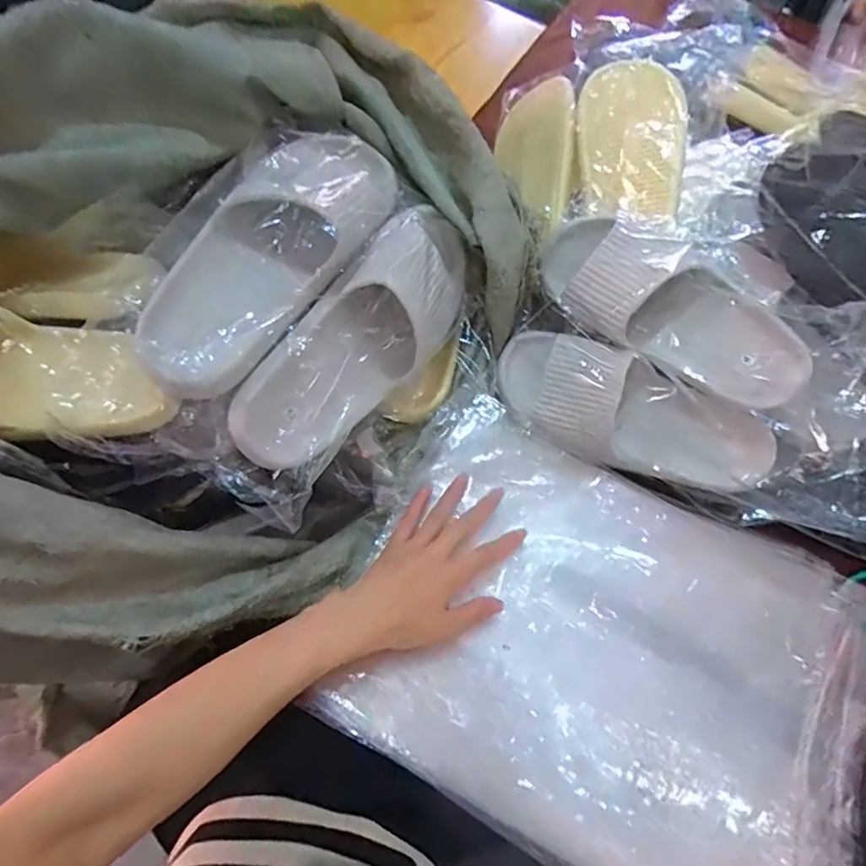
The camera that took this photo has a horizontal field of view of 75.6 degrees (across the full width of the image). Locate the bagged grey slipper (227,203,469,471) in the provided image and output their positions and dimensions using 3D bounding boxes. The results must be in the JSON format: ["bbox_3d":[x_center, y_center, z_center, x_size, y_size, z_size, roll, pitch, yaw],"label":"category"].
[{"bbox_3d":[-0.058,-0.089,0.487,0.088,0.086,0.286,34,70,14],"label":"bagged grey slipper"}]

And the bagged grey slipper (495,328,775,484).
[{"bbox_3d":[0.180,-0.015,0.524,0.264,0.070,0.103,30,106,14],"label":"bagged grey slipper"}]

